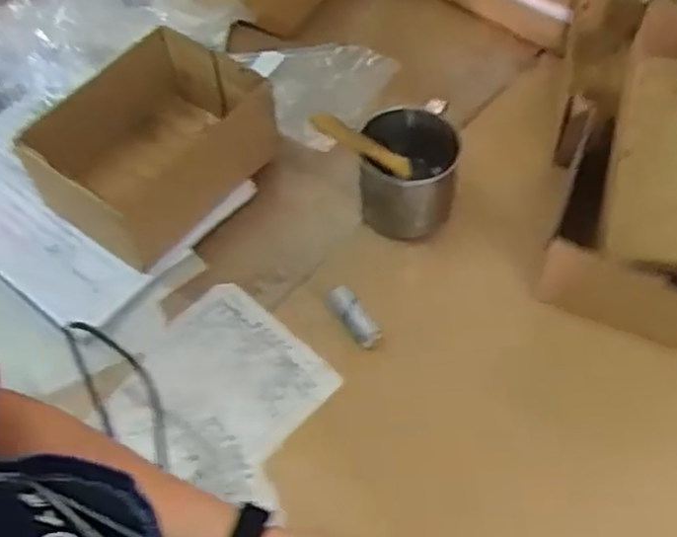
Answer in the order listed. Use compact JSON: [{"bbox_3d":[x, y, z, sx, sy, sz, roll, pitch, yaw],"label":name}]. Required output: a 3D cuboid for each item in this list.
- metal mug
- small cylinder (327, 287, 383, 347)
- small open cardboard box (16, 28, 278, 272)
[{"bbox_3d":[0.066,-0.088,0.692,0.086,0.085,0.101,7,57,8],"label":"metal mug"},{"bbox_3d":[0.013,0.042,0.645,0.023,0.022,0.058,-35,81,-19],"label":"small cylinder"},{"bbox_3d":[-0.181,-0.119,0.719,0.162,0.099,0.200,33,64,22],"label":"small open cardboard box"}]

